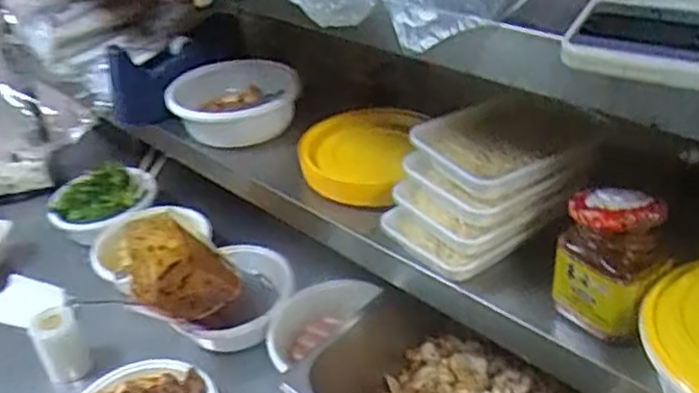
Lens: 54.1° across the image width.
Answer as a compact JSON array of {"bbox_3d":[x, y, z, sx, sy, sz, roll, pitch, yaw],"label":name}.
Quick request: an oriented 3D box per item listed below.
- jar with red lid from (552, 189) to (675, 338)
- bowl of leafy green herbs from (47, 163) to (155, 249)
[{"bbox_3d":[0.207,0.049,0.539,0.060,0.103,0.075,-29,41,-30],"label":"jar with red lid"},{"bbox_3d":[-0.398,0.016,1.113,0.171,0.062,0.179,-4,35,3],"label":"bowl of leafy green herbs"}]

